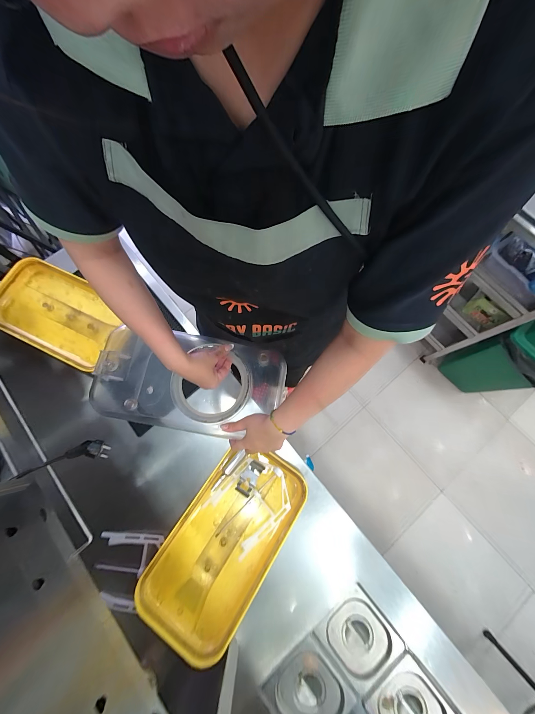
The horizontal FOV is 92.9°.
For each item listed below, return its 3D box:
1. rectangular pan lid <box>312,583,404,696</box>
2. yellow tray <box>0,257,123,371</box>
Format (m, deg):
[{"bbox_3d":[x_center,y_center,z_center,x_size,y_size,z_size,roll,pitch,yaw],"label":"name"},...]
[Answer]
[{"bbox_3d":[0.222,0.690,0.621,0.155,0.016,0.173,-39,79,-9],"label":"rectangular pan lid"},{"bbox_3d":[-0.634,-0.137,0.788,0.415,0.046,0.248,23,76,6],"label":"yellow tray"}]

